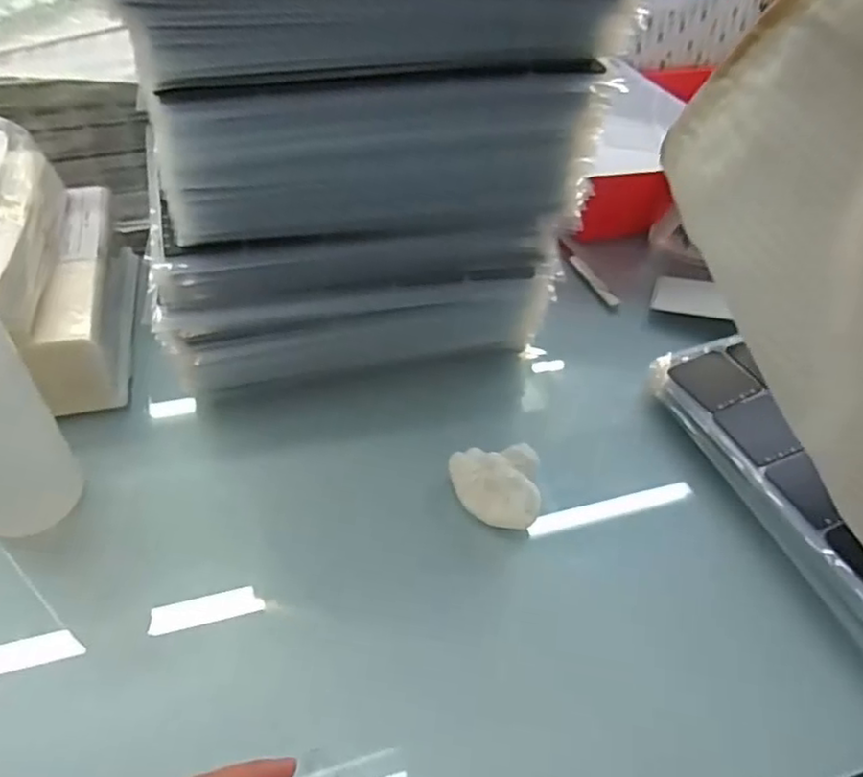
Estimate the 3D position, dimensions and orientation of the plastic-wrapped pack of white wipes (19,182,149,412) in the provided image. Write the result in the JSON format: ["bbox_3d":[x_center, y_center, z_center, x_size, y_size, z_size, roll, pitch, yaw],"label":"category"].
[{"bbox_3d":[-0.260,-0.073,0.509,0.046,0.072,0.202,-6,48,-11],"label":"plastic-wrapped pack of white wipes"}]

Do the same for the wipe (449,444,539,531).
[{"bbox_3d":[0.042,0.062,0.437,0.061,0.037,0.041,12,47,4],"label":"wipe"}]

